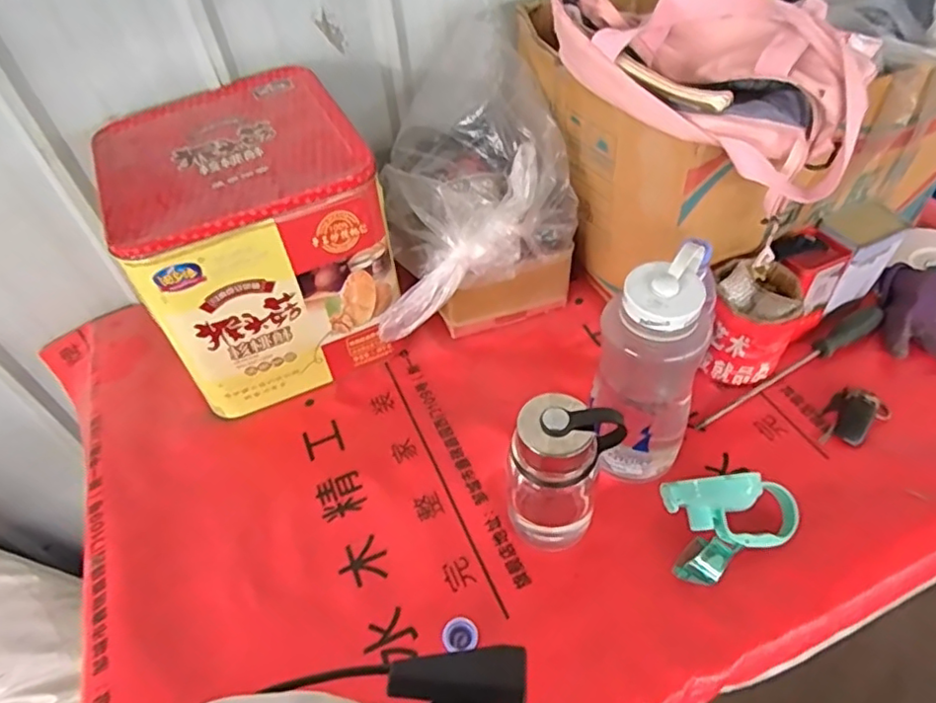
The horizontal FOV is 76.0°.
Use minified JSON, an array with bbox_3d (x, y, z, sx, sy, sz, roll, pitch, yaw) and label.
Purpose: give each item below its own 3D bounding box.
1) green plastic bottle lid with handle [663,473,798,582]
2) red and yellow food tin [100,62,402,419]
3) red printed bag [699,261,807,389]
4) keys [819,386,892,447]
[{"bbox_3d":[0.258,0.168,0.571,0.131,0.069,0.082,-6,48,1],"label":"green plastic bottle lid with handle"},{"bbox_3d":[-0.252,-0.133,0.753,0.262,0.288,0.285,-19,49,-11],"label":"red and yellow food tin"},{"bbox_3d":[0.328,-0.030,0.703,0.096,0.133,0.085,12,50,16],"label":"red printed bag"},{"bbox_3d":[0.436,0.074,0.676,0.056,0.022,0.084,32,58,30],"label":"keys"}]

